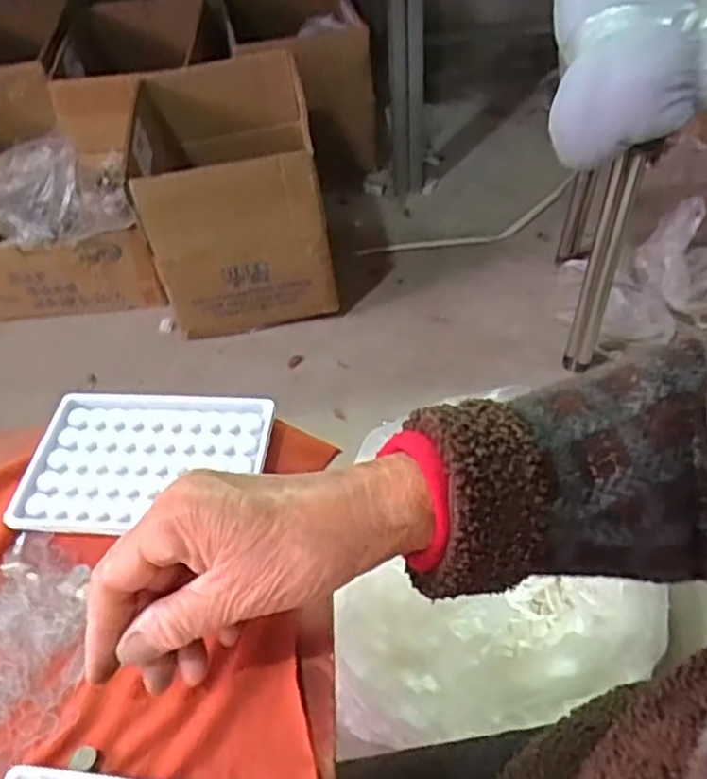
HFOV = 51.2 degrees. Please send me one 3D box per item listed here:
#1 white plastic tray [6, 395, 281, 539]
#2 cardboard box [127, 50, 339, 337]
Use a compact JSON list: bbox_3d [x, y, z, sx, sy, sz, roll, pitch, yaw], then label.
[{"bbox_3d":[-0.119,0.040,0.422,0.132,0.011,0.097,2,46,5],"label":"white plastic tray"},{"bbox_3d":[-0.217,-0.370,1.305,0.288,0.292,0.452,-9,46,-5],"label":"cardboard box"}]

